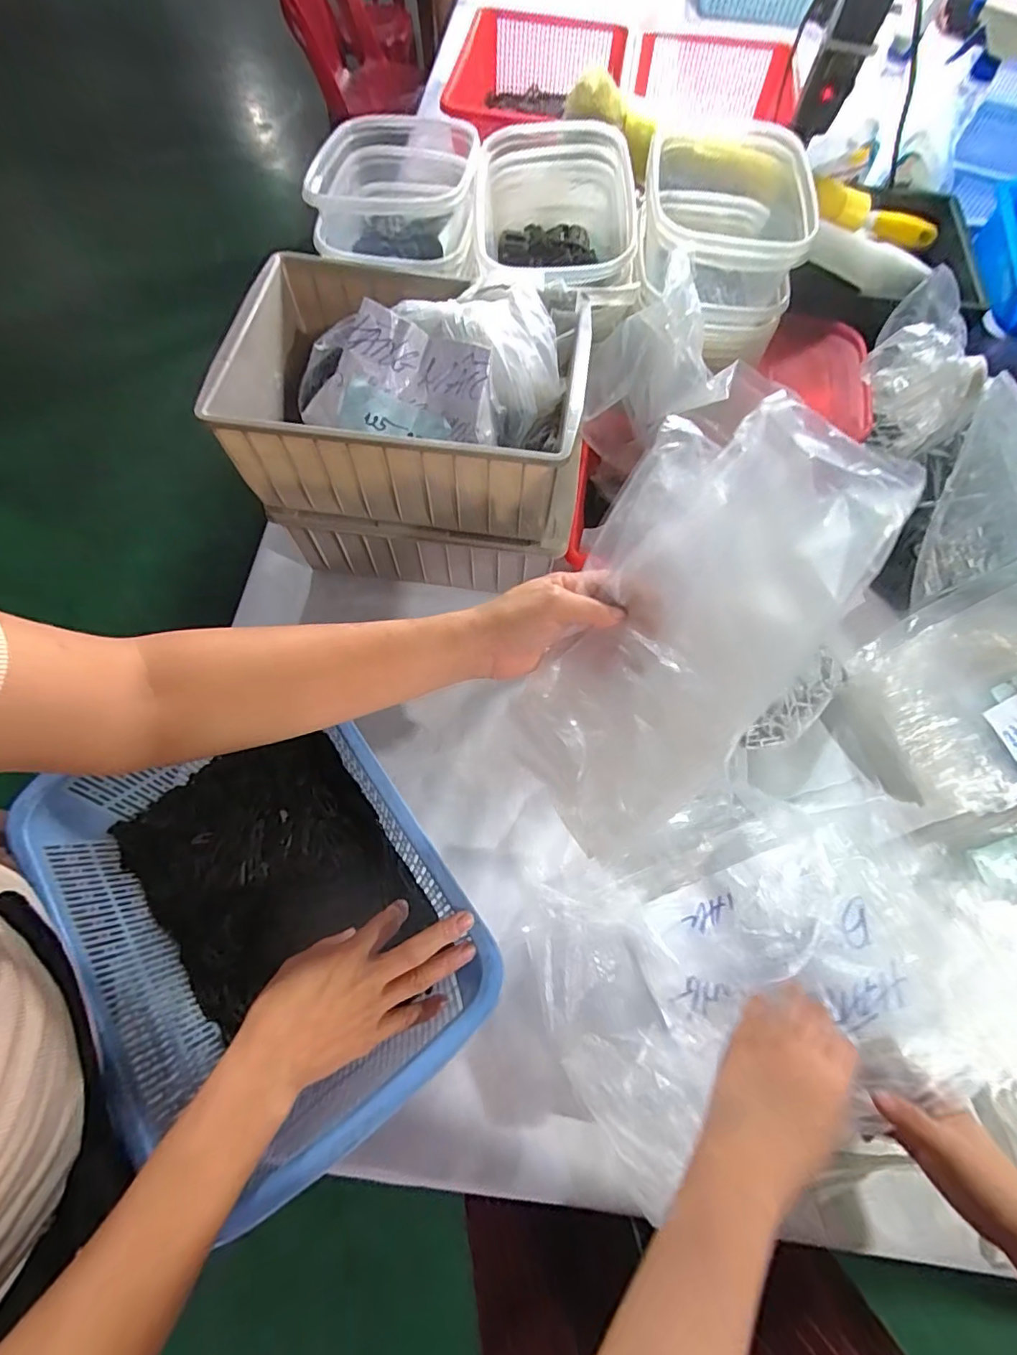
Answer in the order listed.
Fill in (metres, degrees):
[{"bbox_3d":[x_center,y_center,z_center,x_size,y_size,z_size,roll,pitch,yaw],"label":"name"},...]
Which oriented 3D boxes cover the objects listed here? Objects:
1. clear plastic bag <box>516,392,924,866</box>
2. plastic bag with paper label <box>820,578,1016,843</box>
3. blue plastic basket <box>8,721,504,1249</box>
[{"bbox_3d":[0.105,-0.031,0.338,0.153,0.047,0.288,39,102,38],"label":"clear plastic bag"},{"bbox_3d":[0.528,0.026,0.570,0.367,0.069,0.250,-13,69,-7],"label":"plastic bag with paper label"},{"bbox_3d":[-0.191,0.179,0.436,0.248,0.089,0.339,-35,73,-14],"label":"blue plastic basket"}]

